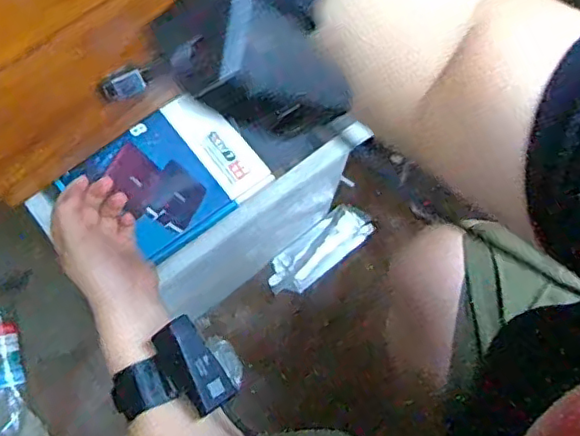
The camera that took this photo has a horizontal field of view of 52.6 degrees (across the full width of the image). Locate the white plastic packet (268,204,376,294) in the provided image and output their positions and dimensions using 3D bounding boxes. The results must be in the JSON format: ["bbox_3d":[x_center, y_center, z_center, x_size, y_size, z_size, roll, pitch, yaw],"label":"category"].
[{"bbox_3d":[0.044,0.049,0.894,0.175,0.008,0.068,-38,93,-5],"label":"white plastic packet"}]

